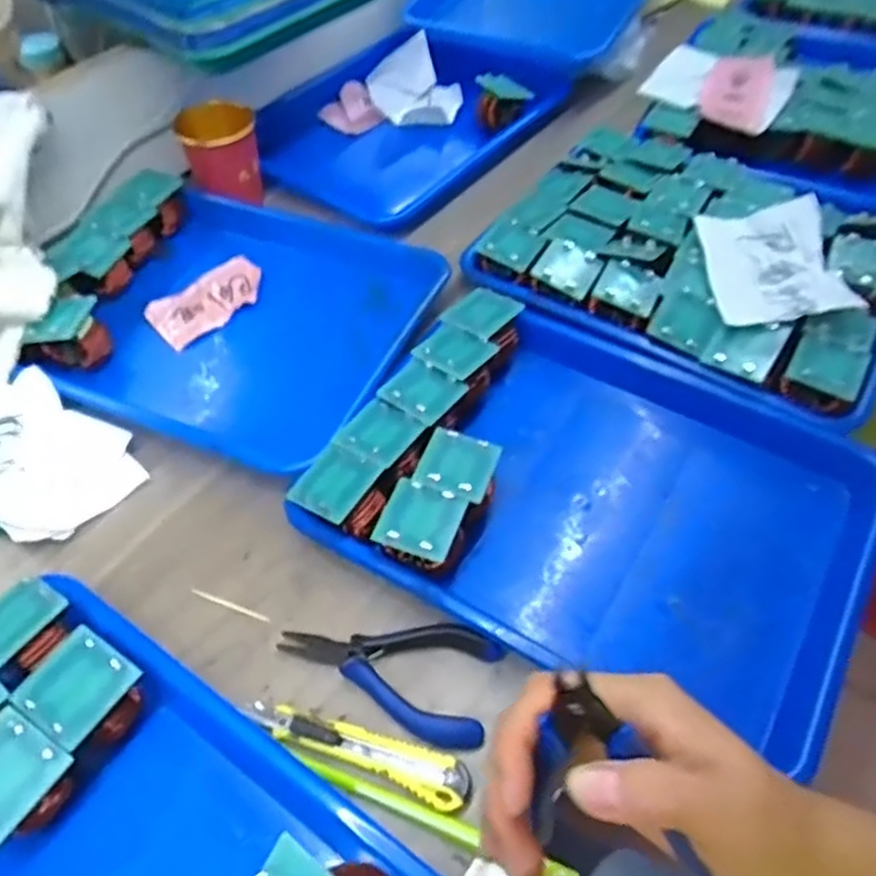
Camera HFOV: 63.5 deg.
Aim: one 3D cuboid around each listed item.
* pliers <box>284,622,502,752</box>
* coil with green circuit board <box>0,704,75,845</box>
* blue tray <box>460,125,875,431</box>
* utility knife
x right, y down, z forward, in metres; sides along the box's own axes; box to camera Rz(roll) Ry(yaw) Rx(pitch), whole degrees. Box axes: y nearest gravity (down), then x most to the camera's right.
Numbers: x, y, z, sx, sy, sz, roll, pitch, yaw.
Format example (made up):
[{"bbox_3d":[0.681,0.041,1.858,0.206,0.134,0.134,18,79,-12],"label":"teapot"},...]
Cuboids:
[{"bbox_3d":[-0.024,0.122,0.400,0.124,0.022,0.060,24,56,19],"label":"pliers"},{"bbox_3d":[-0.205,0.168,0.345,0.047,0.038,0.047,27,59,21],"label":"coil with green circuit board"},{"bbox_3d":[0.224,-0.161,0.581,0.318,0.054,0.287,29,58,22],"label":"blue tray"},{"bbox_3d":[-0.043,0.163,0.375,0.125,0.014,0.023,16,54,13],"label":"utility knife"}]

